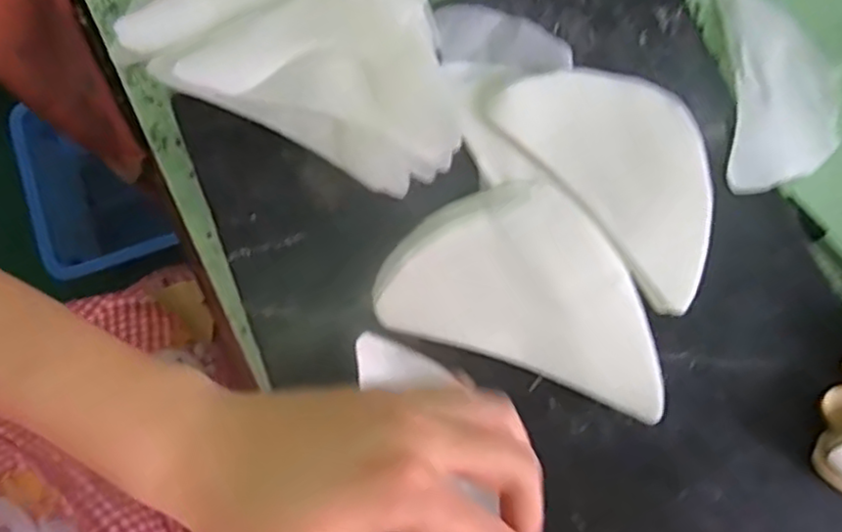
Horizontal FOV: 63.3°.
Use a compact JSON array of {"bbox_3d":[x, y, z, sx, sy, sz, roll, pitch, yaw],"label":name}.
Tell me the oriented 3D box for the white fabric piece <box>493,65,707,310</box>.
[{"bbox_3d":[0.116,-0.057,0.372,0.084,0.010,0.143,-39,82,-8],"label":"white fabric piece"}]

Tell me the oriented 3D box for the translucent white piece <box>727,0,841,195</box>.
[{"bbox_3d":[0.219,-0.102,0.411,0.076,0.007,0.147,16,66,-11],"label":"translucent white piece"}]

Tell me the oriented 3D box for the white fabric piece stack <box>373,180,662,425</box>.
[{"bbox_3d":[0.060,0.007,0.358,0.147,0.016,0.097,19,79,3],"label":"white fabric piece stack"}]

